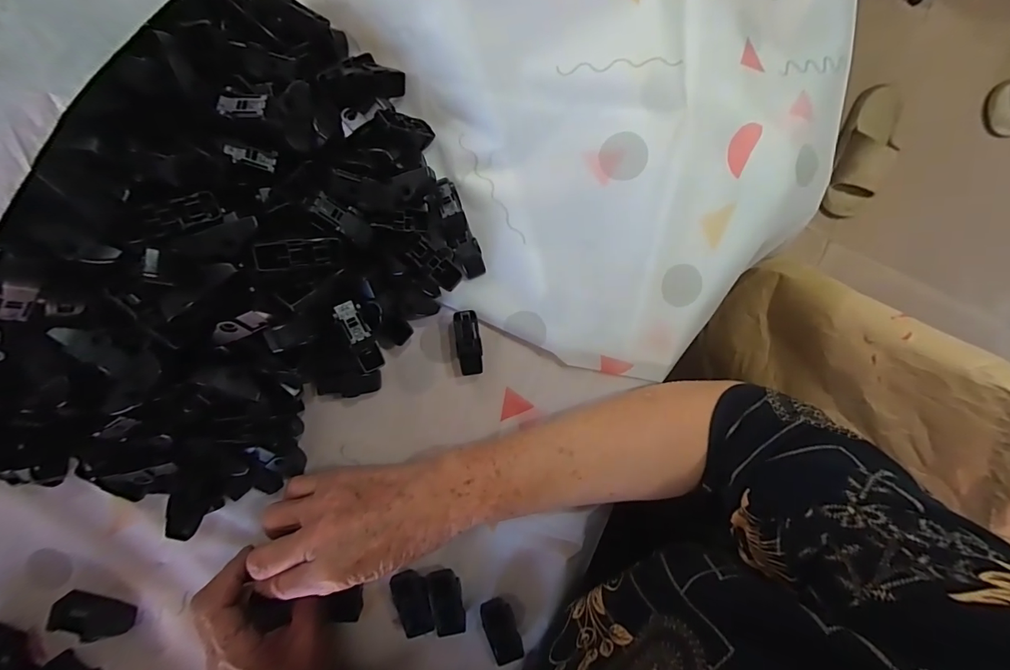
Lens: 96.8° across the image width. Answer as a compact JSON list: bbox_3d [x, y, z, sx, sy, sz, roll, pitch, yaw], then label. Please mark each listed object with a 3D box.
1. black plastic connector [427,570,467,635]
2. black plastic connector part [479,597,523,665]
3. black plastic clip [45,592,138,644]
[{"bbox_3d":[-0.045,0.206,0.346,0.022,0.014,0.046,-15,94,-2],"label":"black plastic connector"},{"bbox_3d":[-0.003,0.229,0.351,0.023,0.016,0.051,-16,94,-2],"label":"black plastic connector part"},{"bbox_3d":[-0.312,0.215,0.340,0.051,0.015,0.029,17,92,-3],"label":"black plastic clip"}]

